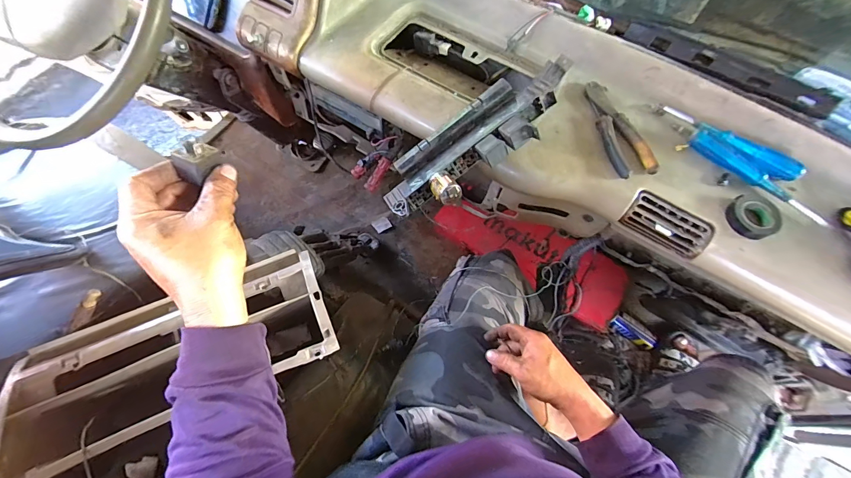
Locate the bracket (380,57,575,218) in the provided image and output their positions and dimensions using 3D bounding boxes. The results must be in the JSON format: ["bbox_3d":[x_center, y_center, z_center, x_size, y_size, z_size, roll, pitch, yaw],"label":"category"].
[{"bbox_3d":[0.081,-0.135,0.518,0.311,0.073,0.096,-35,70,4],"label":"bracket"}]

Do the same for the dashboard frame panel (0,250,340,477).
[{"bbox_3d":[-0.341,0.152,0.522,0.407,0.097,0.194,-24,68,-11],"label":"dashboard frame panel"}]

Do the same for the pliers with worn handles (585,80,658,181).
[{"bbox_3d":[0.273,-0.160,0.536,0.055,0.017,0.162,-16,67,-8],"label":"pliers with worn handles"}]

